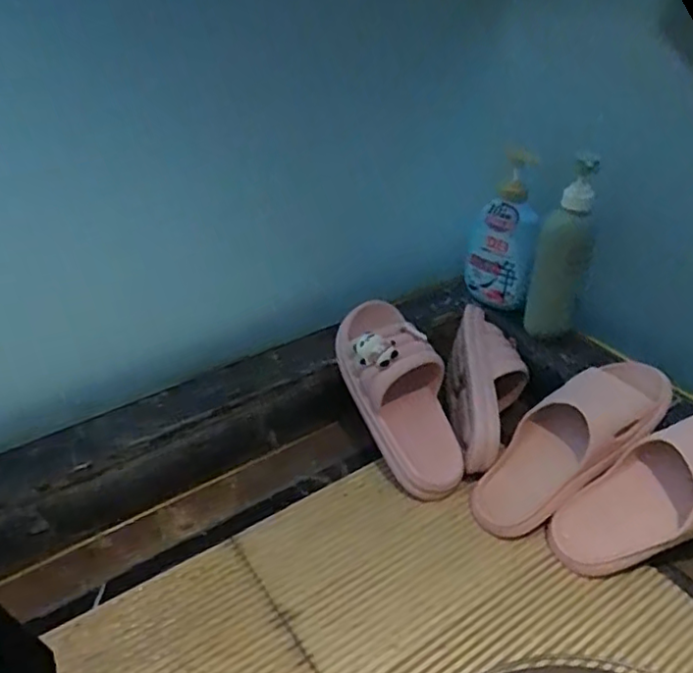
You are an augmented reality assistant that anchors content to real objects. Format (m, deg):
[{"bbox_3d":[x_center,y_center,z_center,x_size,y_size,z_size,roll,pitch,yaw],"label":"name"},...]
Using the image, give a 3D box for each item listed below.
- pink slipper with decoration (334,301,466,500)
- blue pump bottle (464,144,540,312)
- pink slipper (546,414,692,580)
[{"bbox_3d":[0.064,0.072,0.735,0.099,0.076,0.240,-19,82,-23],"label":"pink slipper with decoration"},{"bbox_3d":[0.202,-0.128,0.811,0.085,0.199,0.068,9,36,12],"label":"blue pump bottle"},{"bbox_3d":[0.327,0.156,0.629,0.252,0.065,0.090,-36,36,11],"label":"pink slipper"}]

